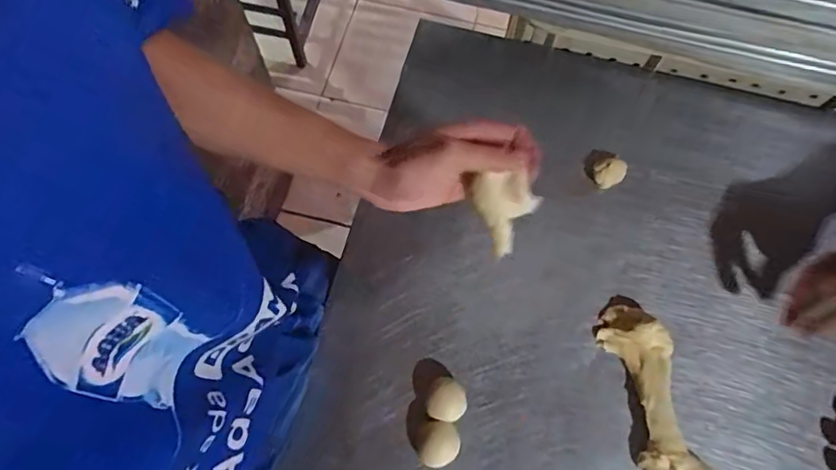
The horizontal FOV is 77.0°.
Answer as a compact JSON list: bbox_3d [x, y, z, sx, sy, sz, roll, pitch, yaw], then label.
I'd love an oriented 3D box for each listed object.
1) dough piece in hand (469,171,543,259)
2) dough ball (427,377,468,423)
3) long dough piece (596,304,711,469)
[{"bbox_3d":[0.066,-0.017,0.430,0.051,0.072,0.036,22,71,7],"label":"dough piece in hand"},{"bbox_3d":[0.029,0.167,0.530,0.038,0.023,0.040,0,70,-1],"label":"dough ball"},{"bbox_3d":[0.240,0.171,0.527,0.064,0.032,0.203,-10,70,-5],"label":"long dough piece"}]

